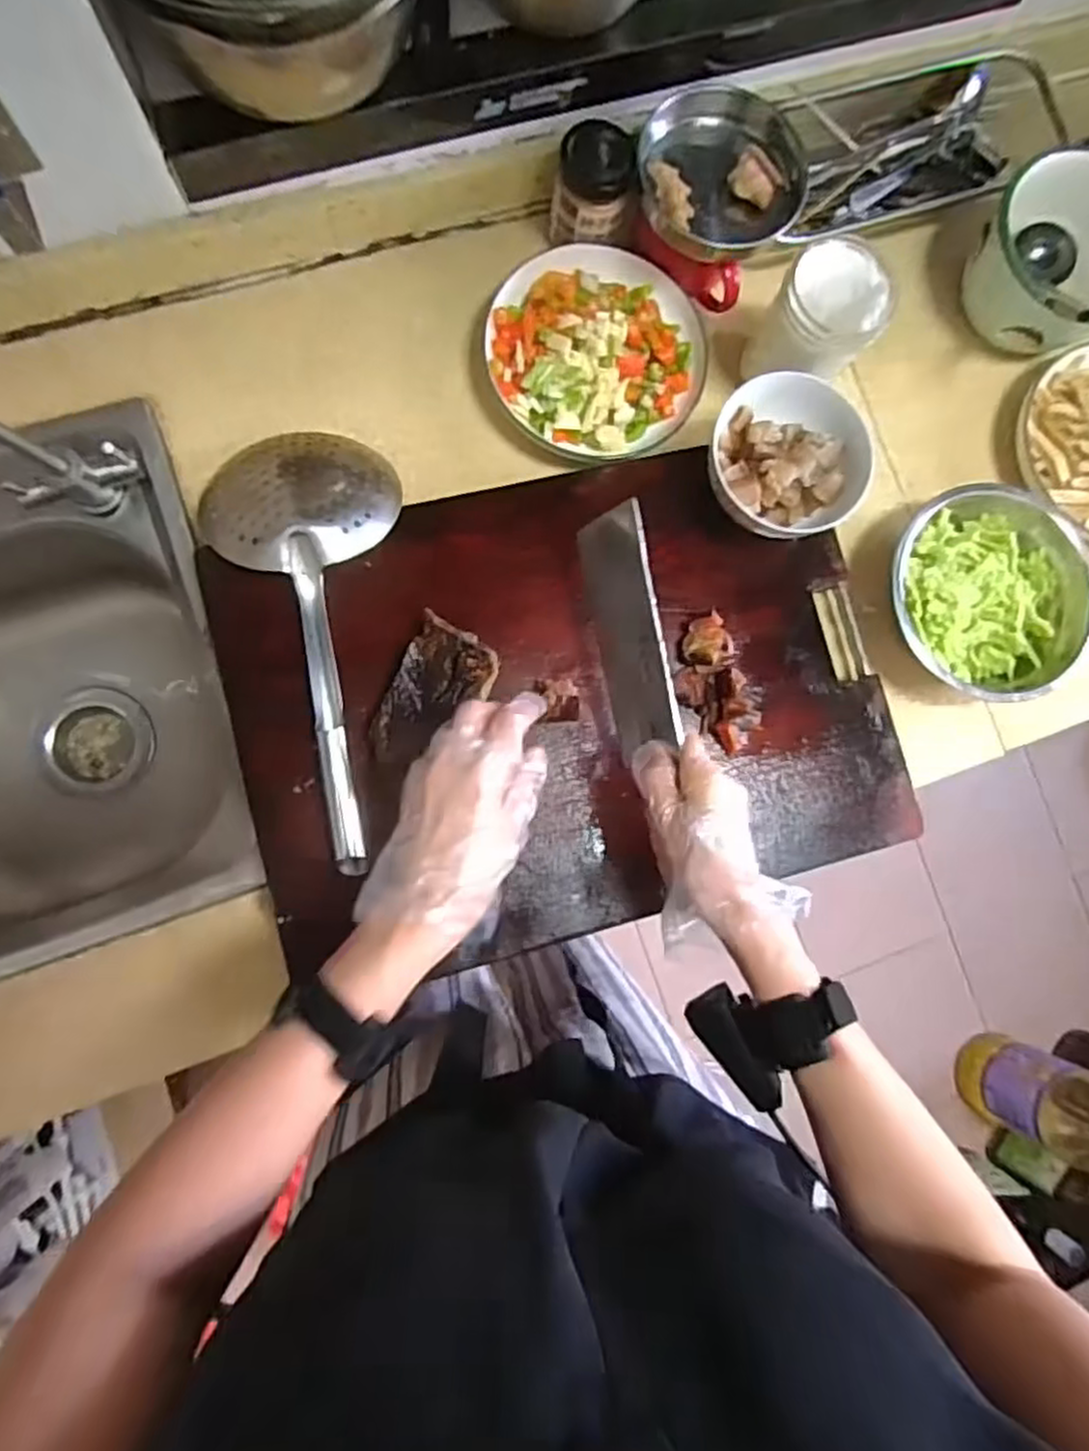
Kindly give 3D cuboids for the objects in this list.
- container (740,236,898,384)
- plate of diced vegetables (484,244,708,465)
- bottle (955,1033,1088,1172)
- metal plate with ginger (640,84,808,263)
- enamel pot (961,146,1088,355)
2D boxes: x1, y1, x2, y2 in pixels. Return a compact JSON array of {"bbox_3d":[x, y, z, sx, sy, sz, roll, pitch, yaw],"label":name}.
[{"bbox_3d":[0.210,-0.311,0.578,0.078,0.096,0.080,0,86,-7],"label":"container"},{"bbox_3d":[0.043,-0.307,0.595,0.173,0.041,0.165,0,86,-7],"label":"plate of diced vegetables"},{"bbox_3d":[0.857,0.637,1.226,0.160,0.332,0.148,29,83,-4],"label":"bottle"},{"bbox_3d":[0.138,-0.422,0.570,0.131,0.028,0.103,1,109,-10],"label":"metal plate with ginger"},{"bbox_3d":[0.423,-0.394,0.612,0.115,0.081,0.139,-19,88,-8],"label":"enamel pot"}]

